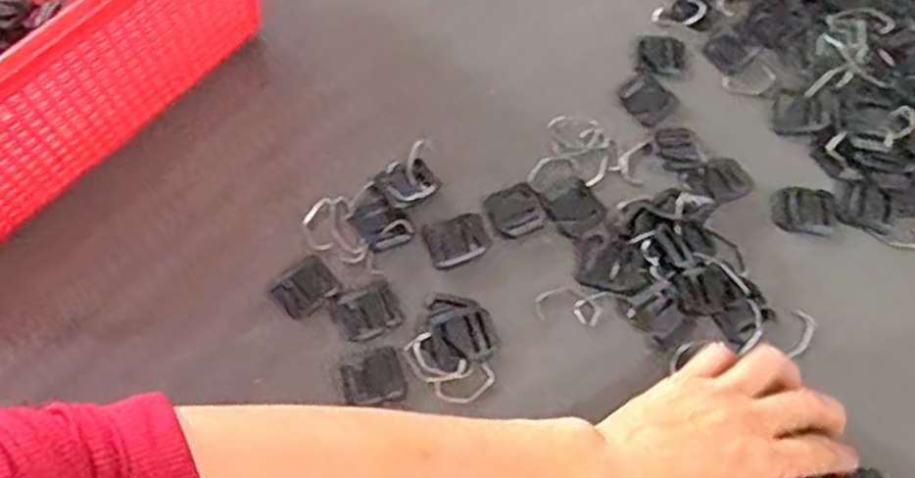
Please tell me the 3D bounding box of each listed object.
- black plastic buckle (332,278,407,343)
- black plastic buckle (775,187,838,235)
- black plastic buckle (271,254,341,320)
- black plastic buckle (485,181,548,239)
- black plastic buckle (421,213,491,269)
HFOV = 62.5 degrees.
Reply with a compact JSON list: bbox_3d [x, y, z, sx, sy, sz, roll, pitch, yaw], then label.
[{"bbox_3d":[-0.052,0.042,0.432,0.035,0.004,0.029,-25,67,-10],"label":"black plastic buckle"},{"bbox_3d":[0.213,-0.018,0.460,0.036,0.004,0.030,4,65,2],"label":"black plastic buckle"},{"bbox_3d":[-0.089,0.028,0.438,0.034,0.004,0.029,-38,70,-16],"label":"black plastic buckle"},{"bbox_3d":[0.036,-0.018,0.456,0.031,0.004,0.032,-23,67,-9],"label":"black plastic buckle"},{"bbox_3d":[-0.001,0.000,0.448,0.036,0.004,0.029,-21,67,-9],"label":"black plastic buckle"}]

